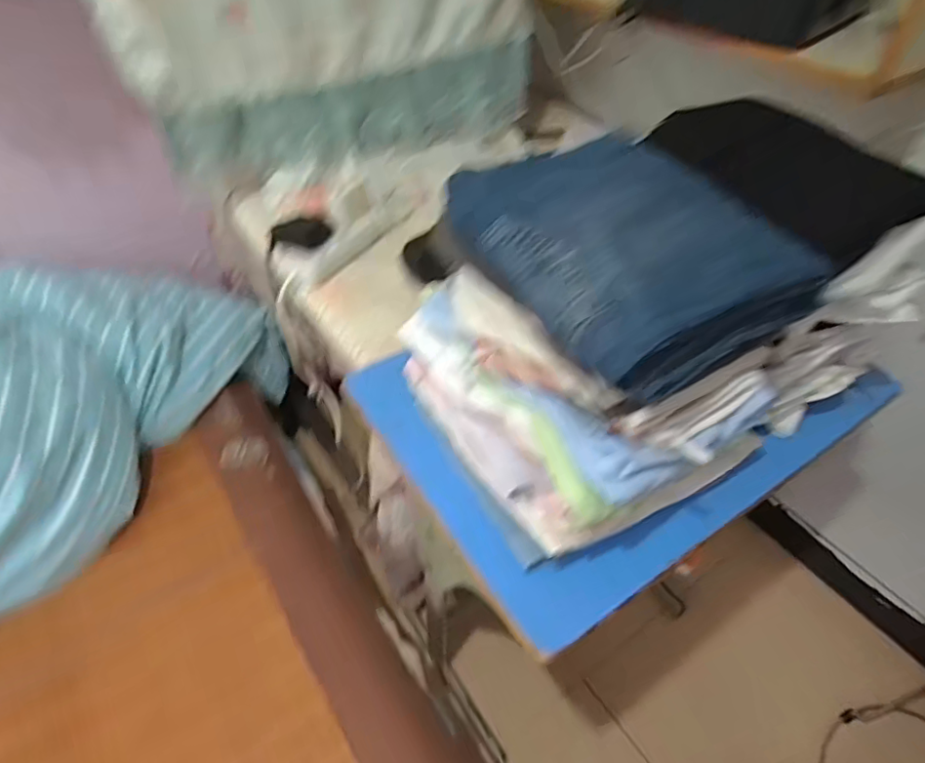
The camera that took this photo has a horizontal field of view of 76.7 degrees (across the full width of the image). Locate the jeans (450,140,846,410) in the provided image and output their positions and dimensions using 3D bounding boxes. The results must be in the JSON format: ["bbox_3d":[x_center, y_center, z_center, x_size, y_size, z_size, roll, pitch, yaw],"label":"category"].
[{"bbox_3d":[0.145,-0.109,0.507,0.245,0.091,0.233,-24,51,-23],"label":"jeans"}]

